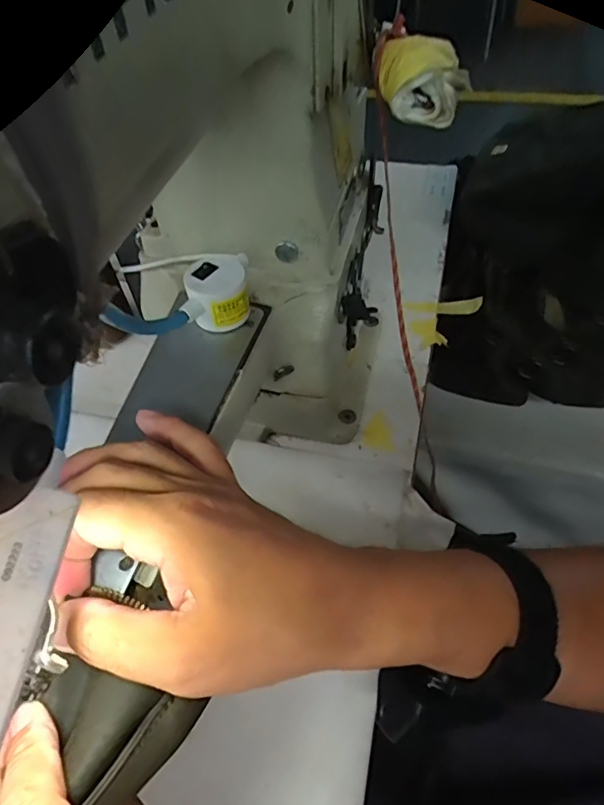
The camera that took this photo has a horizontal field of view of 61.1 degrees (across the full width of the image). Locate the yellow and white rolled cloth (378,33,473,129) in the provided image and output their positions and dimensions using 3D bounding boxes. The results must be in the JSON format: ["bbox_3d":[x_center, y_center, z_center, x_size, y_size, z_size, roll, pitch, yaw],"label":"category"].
[{"bbox_3d":[0.059,-0.160,0.251,0.040,0.025,0.047,2,54,6],"label":"yellow and white rolled cloth"}]

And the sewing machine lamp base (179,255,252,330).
[{"bbox_3d":[-0.051,-0.066,0.315,0.039,0.035,0.042,-6,54,0],"label":"sewing machine lamp base"}]

